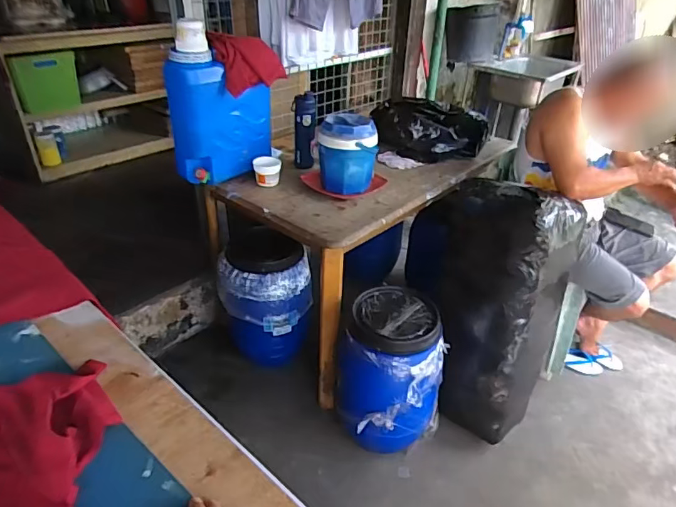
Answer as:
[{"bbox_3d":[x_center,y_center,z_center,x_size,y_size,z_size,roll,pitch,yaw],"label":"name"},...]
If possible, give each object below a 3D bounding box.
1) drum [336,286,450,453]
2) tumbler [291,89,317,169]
[{"bbox_3d":[0.160,0.374,1.533,0.308,0.428,0.318,-3,33,-6],"label":"drum"},{"bbox_3d":[-0.119,-0.430,1.718,0.083,0.260,0.061,1,33,-1],"label":"tumbler"}]

